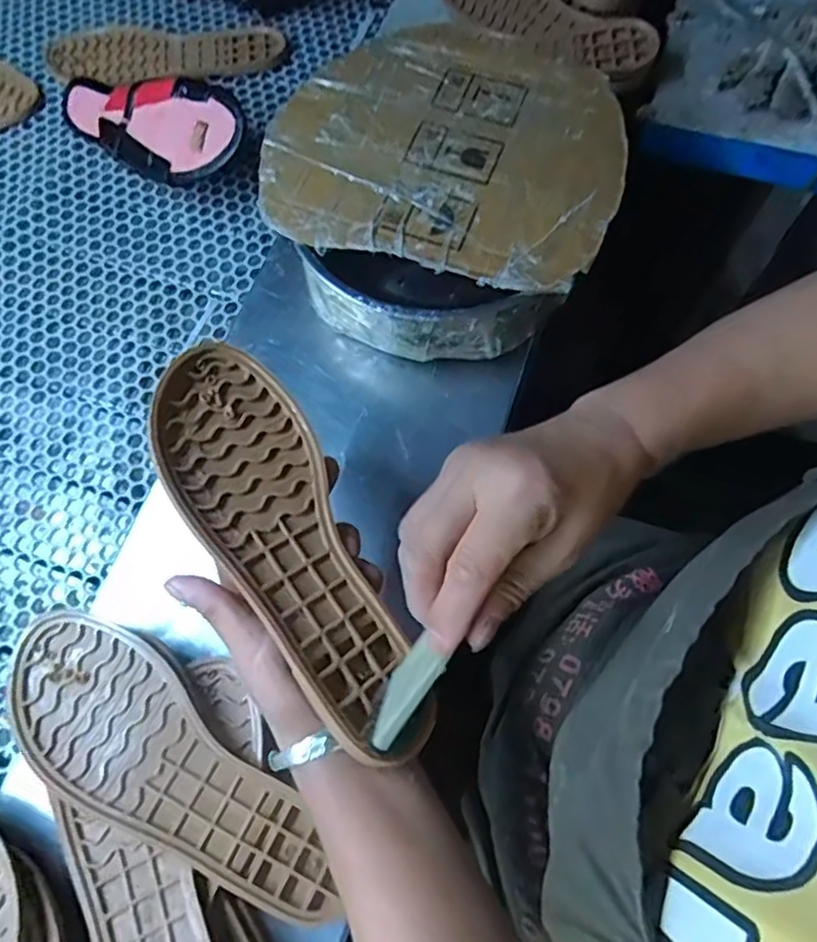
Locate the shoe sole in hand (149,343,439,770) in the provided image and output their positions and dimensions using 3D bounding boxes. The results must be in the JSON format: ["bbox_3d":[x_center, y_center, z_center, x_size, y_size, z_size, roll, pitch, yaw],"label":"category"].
[{"bbox_3d":[-0.068,0.038,0.346,0.085,0.025,0.244,-20,71,-35],"label":"shoe sole in hand"}]

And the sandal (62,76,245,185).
[{"bbox_3d":[-0.240,-0.313,0.574,0.216,0.034,0.082,23,101,24],"label":"sandal"}]

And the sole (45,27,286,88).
[{"bbox_3d":[-0.255,-0.436,0.658,0.244,0.017,0.077,0,71,-1],"label":"sole"}]

